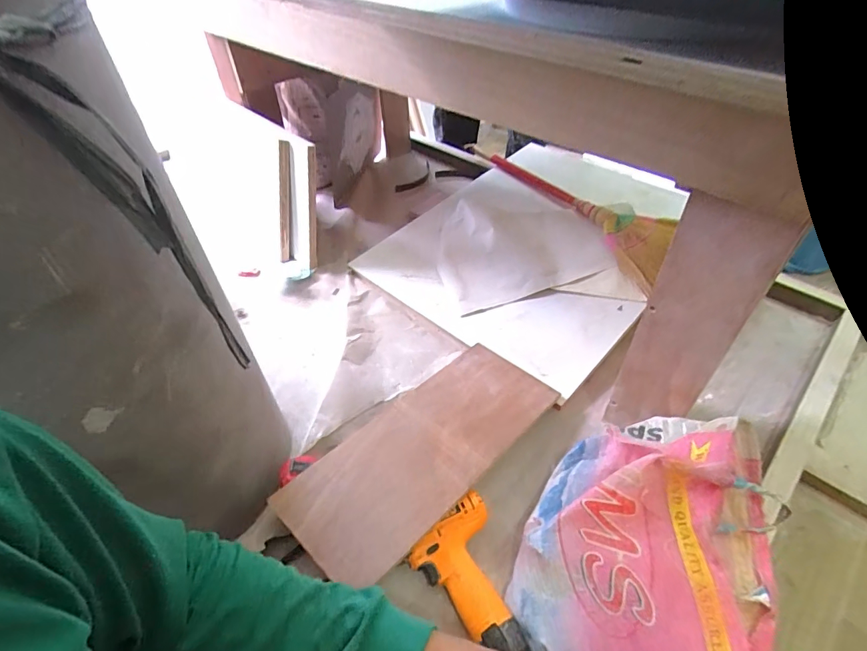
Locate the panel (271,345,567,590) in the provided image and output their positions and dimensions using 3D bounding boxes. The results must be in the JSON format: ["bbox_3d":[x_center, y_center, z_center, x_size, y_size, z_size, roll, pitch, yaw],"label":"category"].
[{"bbox_3d":[-0.002,0.175,0.665,0.178,0.017,0.441,34,48,29],"label":"panel"}]

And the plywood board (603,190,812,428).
[{"bbox_3d":[0.310,0.027,0.562,0.101,0.396,0.021,33,55,30],"label":"plywood board"}]

